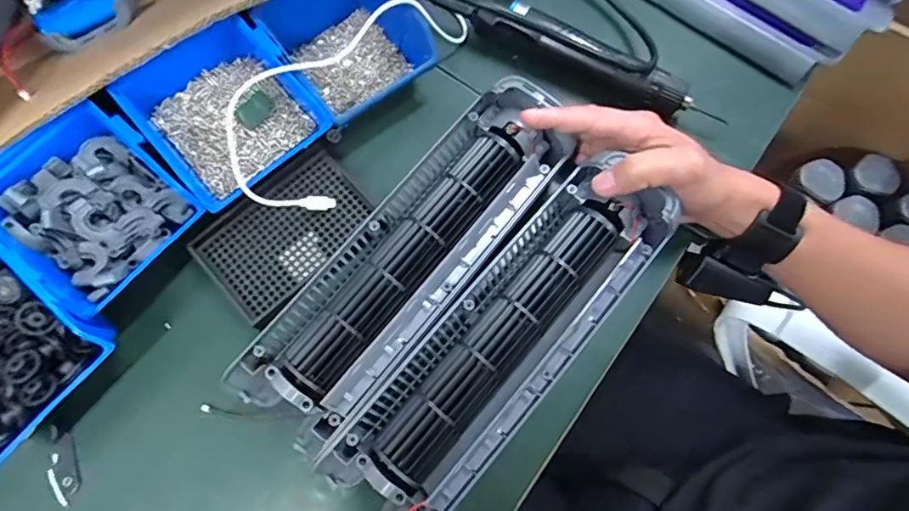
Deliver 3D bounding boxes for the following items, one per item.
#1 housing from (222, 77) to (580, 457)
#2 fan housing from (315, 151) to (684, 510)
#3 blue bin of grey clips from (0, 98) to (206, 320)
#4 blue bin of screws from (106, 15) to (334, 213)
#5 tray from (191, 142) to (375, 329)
[{"bbox_3d":[-0.031,-0.002,0.364,0.088,0.048,0.300,39,79,9],"label":"housing"},{"bbox_3d":[0.037,0.057,0.351,0.089,0.047,0.294,41,79,10],"label":"fan housing"},{"bbox_3d":[-0.274,-0.038,0.378,0.125,0.055,0.115,39,77,9],"label":"blue bin of grey clips"},{"bbox_3d":[-0.186,-0.119,0.401,0.117,0.050,0.139,-39,79,-11],"label":"blue bin of screws"},{"bbox_3d":[-0.138,-0.023,0.400,0.088,0.011,0.134,40,78,9],"label":"tray"}]

